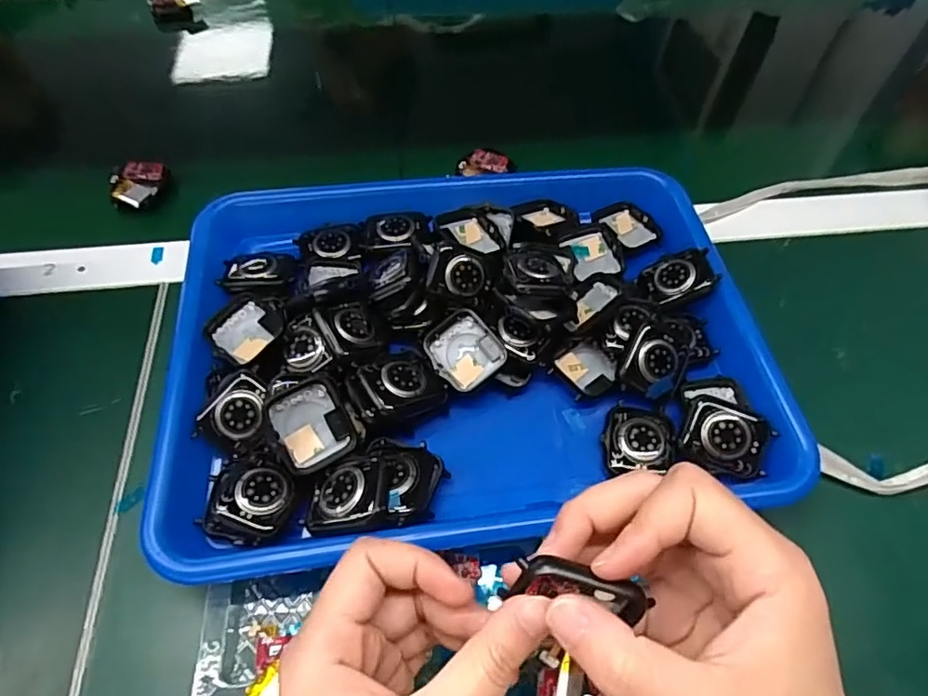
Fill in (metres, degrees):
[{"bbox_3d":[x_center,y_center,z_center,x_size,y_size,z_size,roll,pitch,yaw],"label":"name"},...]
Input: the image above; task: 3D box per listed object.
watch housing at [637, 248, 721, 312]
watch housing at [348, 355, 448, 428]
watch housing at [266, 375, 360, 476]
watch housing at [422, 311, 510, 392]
[{"bbox_3d":[0.134,-0.043,0.356,0.043,0.014,0.029,-20,64,19],"label":"watch housing"},{"bbox_3d":[-0.033,0.021,0.300,0.047,0.012,0.035,-15,71,-31],"label":"watch housing"},{"bbox_3d":[-0.075,0.038,0.282,0.036,0.008,0.041,-23,89,-25],"label":"watch housing"},{"bbox_3d":[0.000,0.001,0.319,0.036,0.010,0.040,-39,74,-4],"label":"watch housing"}]

